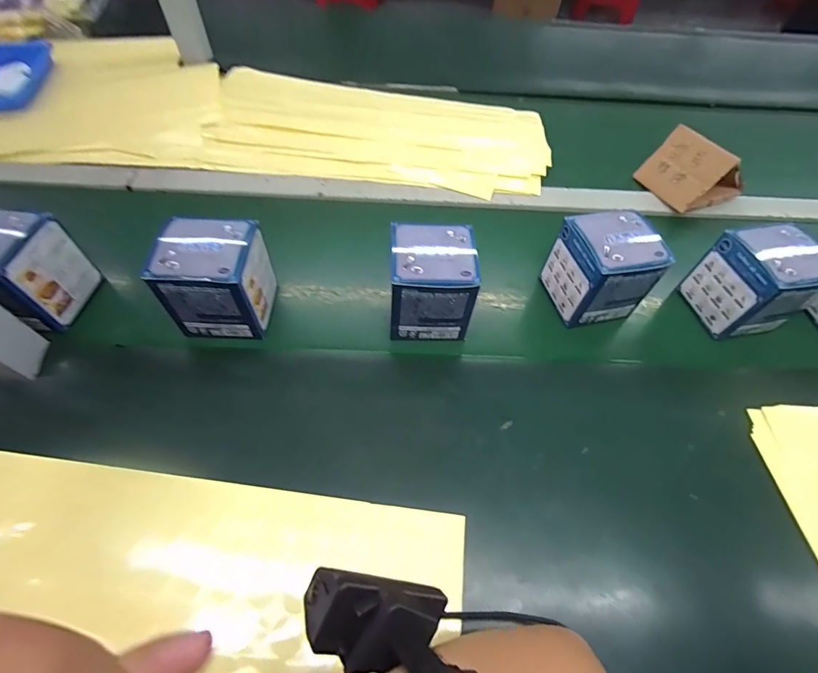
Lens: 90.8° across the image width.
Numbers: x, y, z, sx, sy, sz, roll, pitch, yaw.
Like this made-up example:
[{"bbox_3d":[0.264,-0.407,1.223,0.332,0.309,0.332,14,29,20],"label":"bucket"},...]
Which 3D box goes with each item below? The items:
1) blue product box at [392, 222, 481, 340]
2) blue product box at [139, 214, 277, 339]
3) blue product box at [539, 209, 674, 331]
[{"bbox_3d":[0.023,-0.052,0.412,0.085,0.097,0.080,0,57,-2],"label":"blue product box"},{"bbox_3d":[-0.186,-0.056,0.404,0.083,0.105,0.087,2,57,0],"label":"blue product box"},{"bbox_3d":[0.206,-0.072,0.434,0.085,0.087,0.078,-9,58,-7],"label":"blue product box"}]

